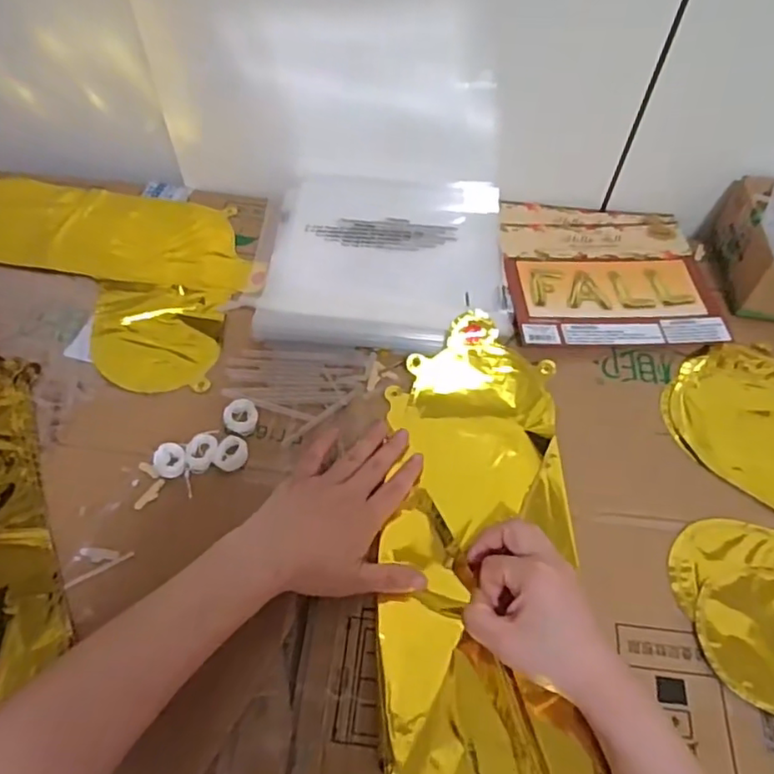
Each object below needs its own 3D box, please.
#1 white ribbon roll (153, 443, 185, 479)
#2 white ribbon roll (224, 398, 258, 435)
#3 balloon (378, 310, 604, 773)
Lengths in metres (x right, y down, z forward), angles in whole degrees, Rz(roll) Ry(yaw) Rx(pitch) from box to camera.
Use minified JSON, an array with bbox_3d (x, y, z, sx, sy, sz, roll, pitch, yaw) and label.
[{"bbox_3d":[-0.164,0.055,0.455,0.023,0.007,0.026,3,56,0],"label":"white ribbon roll"},{"bbox_3d":[-0.117,0.023,0.484,0.026,0.006,0.029,4,56,0],"label":"white ribbon roll"},{"bbox_3d":[0.065,0.136,0.407,0.130,0.035,0.413,4,57,0],"label":"balloon"}]

